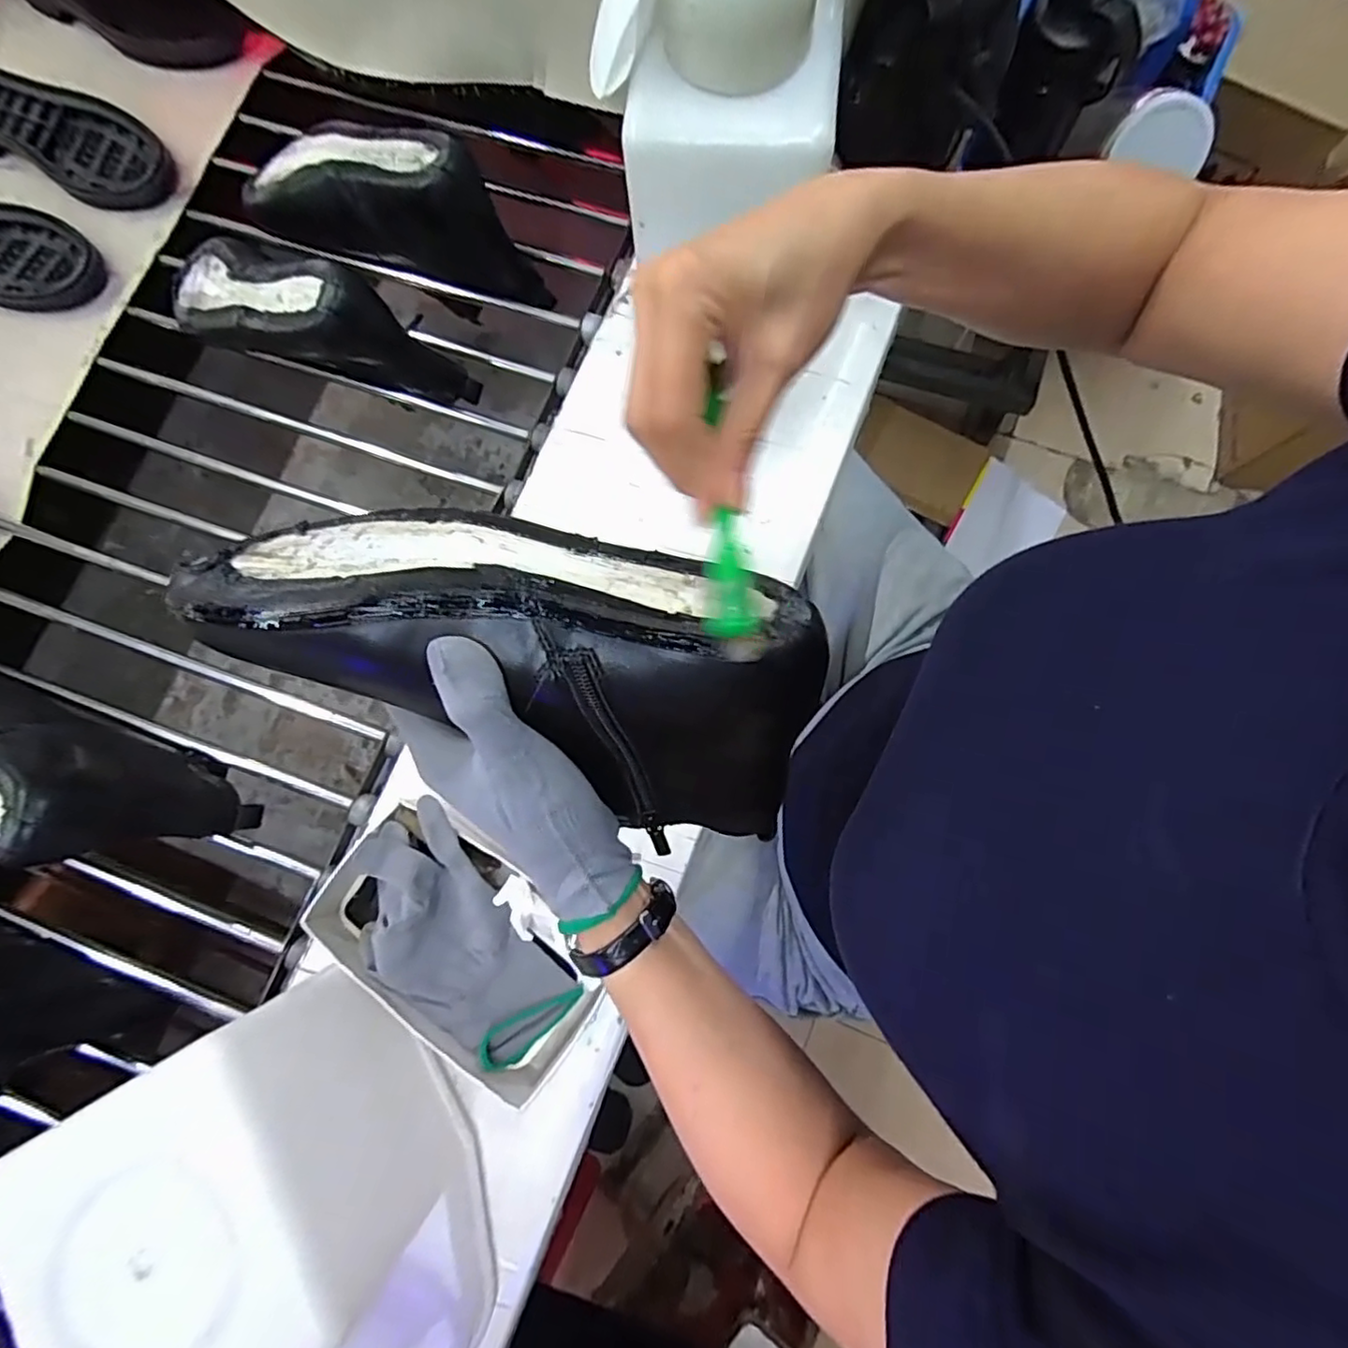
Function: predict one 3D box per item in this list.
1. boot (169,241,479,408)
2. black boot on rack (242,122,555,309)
[{"bbox_3d":[-0.321,-0.294,0.536,0.268,0.113,0.084,25,81,5],"label":"boot"},{"bbox_3d":[-0.259,-0.426,0.567,0.281,0.096,0.078,18,81,4],"label":"black boot on rack"}]

